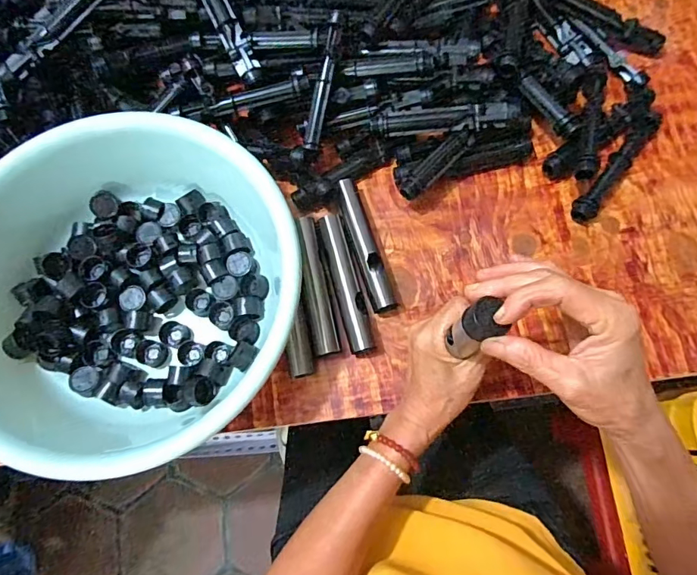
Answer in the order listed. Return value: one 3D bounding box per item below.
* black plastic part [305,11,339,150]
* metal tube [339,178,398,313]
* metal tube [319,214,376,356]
[{"bbox_3d":[-0.026,-0.205,0.465,0.016,0.015,0.130,13,100,3],"label":"black plastic part"},{"bbox_3d":[0.014,-0.042,0.465,0.022,0.020,0.137,-19,75,-4],"label":"metal tube"},{"bbox_3d":[-0.003,-0.005,0.456,0.025,0.020,0.140,-15,74,-3],"label":"metal tube"}]

